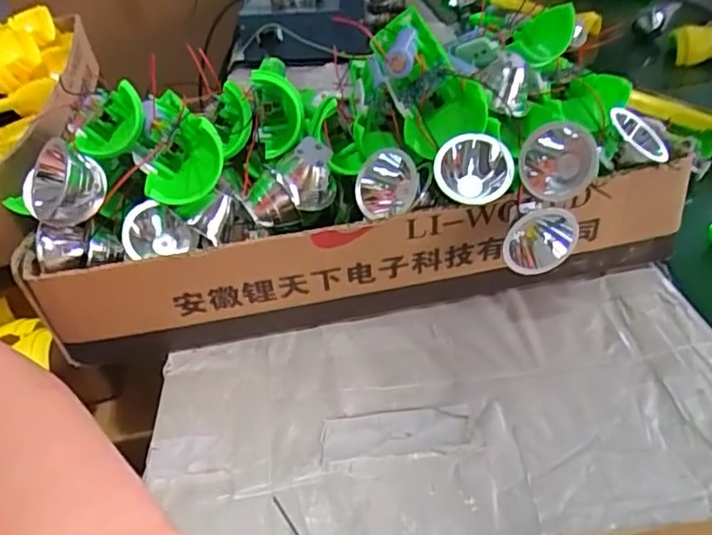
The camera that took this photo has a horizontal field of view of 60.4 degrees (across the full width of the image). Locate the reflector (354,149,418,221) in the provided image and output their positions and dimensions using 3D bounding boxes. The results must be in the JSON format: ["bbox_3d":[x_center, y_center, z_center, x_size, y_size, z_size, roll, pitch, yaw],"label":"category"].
[{"bbox_3d":[0.019,-0.046,0.367,0.038,0.036,0.037,-5,35,1],"label":"reflector"}]

